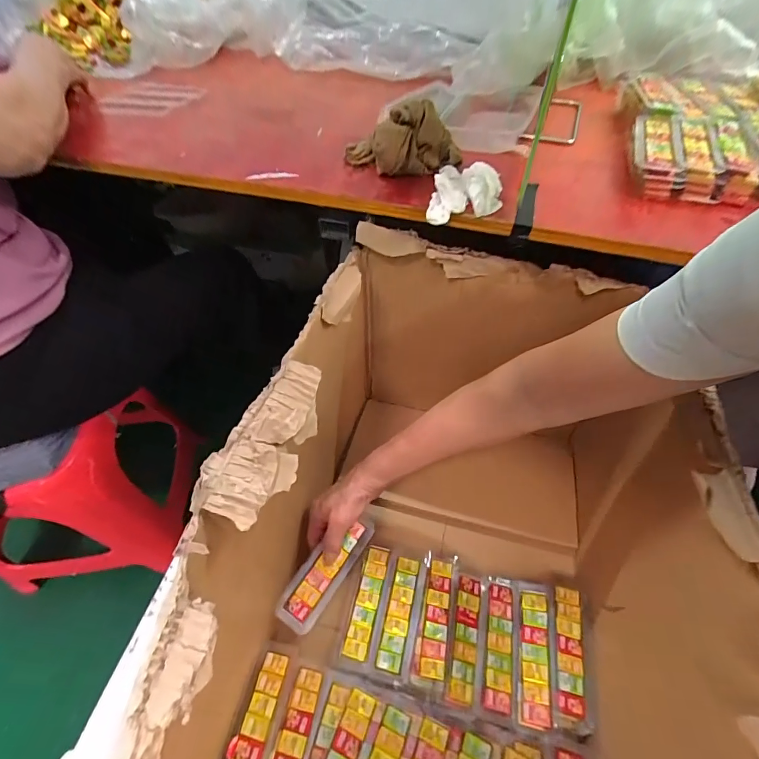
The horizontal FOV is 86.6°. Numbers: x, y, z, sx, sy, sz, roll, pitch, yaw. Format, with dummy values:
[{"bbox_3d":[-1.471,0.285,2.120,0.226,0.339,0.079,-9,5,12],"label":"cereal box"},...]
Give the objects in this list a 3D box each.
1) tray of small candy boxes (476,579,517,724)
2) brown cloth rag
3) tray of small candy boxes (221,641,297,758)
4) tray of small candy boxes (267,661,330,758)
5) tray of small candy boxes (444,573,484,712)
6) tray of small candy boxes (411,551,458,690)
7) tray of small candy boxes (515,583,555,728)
[{"bbox_3d":[0.130,0.294,0.450,0.040,0.021,0.133,9,52,8],"label":"tray of small candy boxes"},{"bbox_3d":[0.026,-0.266,0.438,0.131,0.062,0.071,3,52,3],"label":"brown cloth rag"},{"bbox_3d":[-0.123,0.344,0.401,0.041,0.024,0.137,11,53,9],"label":"tray of small candy boxes"},{"bbox_3d":[-0.087,0.358,0.396,0.040,0.023,0.131,10,53,8],"label":"tray of small candy boxes"},{"bbox_3d":[0.095,0.289,0.453,0.034,0.027,0.127,10,53,8],"label":"tray of small candy boxes"},{"bbox_3d":[0.064,0.273,0.466,0.038,0.014,0.133,8,52,7],"label":"tray of small candy boxes"},{"bbox_3d":[0.171,0.292,0.439,0.035,0.019,0.135,8,52,7],"label":"tray of small candy boxes"}]

